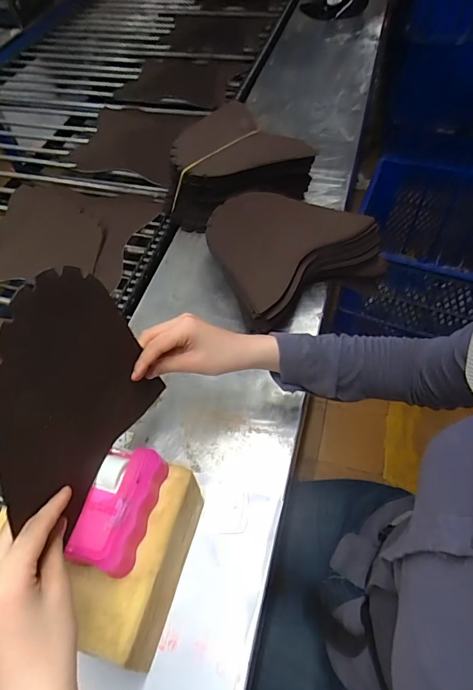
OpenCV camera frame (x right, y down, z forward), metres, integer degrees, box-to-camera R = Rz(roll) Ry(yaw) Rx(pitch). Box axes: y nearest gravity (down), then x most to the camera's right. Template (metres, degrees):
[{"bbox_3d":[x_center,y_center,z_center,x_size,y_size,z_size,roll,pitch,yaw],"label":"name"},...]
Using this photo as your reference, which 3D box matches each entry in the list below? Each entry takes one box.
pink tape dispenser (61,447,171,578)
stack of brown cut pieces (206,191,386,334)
[{"bbox_3d":[-0.109,0.151,0.386,0.058,0.033,0.106,11,57,12],"label":"pink tape dispenser"},{"bbox_3d":[0.090,-0.156,0.684,0.264,0.095,0.231,-24,57,-12],"label":"stack of brown cut pieces"}]

